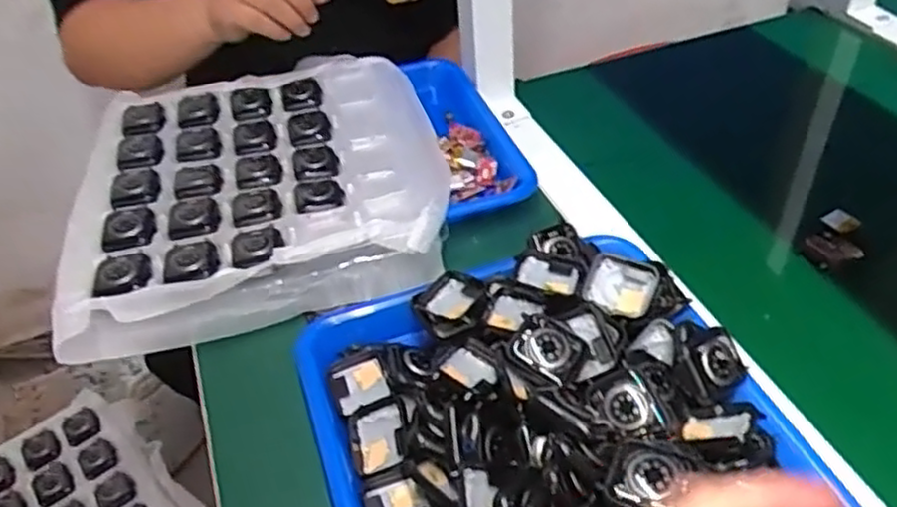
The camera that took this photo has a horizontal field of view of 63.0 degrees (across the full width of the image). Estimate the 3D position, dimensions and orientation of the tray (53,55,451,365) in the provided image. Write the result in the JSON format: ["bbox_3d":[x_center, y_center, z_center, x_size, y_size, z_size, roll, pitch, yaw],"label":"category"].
[{"bbox_3d":[-0.159,-0.065,0.629,0.297,0.039,0.328,-13,43,-5],"label":"tray"}]

